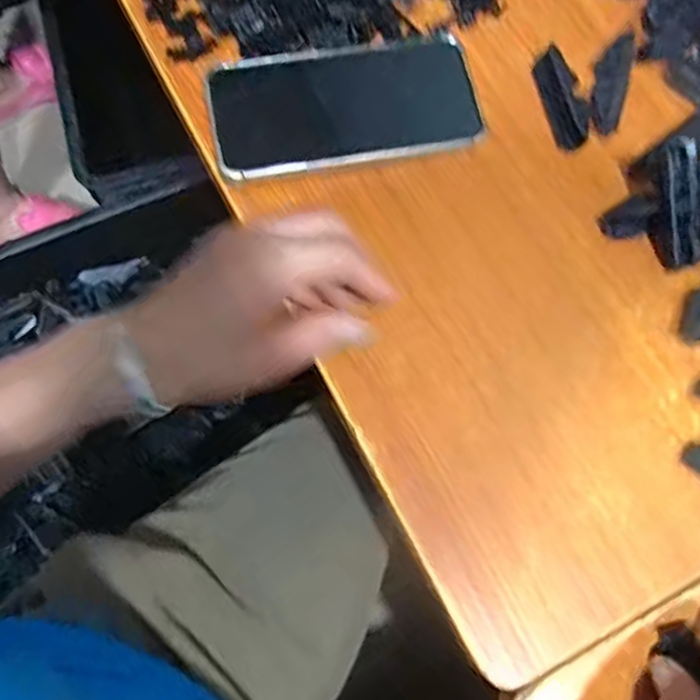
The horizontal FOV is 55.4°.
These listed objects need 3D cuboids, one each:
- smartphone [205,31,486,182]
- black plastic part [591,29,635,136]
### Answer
[{"bbox_3d":[-0.002,-0.154,0.420,0.165,0.010,0.083,-13,75,-10],"label":"smartphone"},{"bbox_3d":[0.170,-0.174,0.432,0.021,0.011,0.071,15,73,4],"label":"black plastic part"}]

